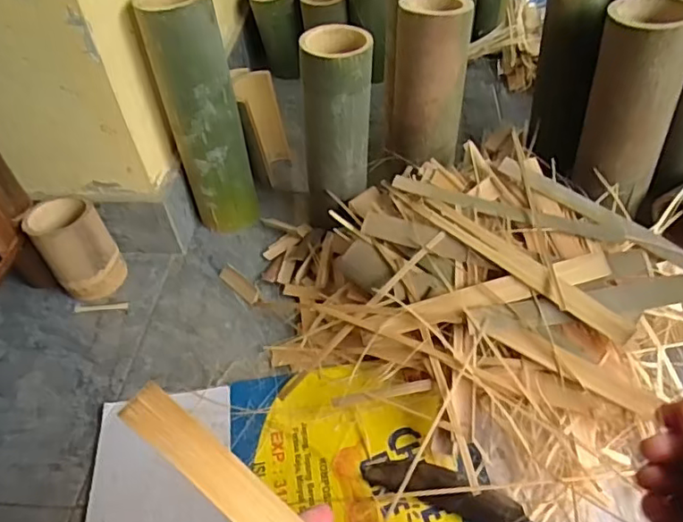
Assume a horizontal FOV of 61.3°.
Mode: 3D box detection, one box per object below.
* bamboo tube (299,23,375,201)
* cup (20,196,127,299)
[{"bbox_3d":[-0.001,-0.183,0.734,0.087,0.203,0.079,0,47,6],"label":"bamboo tube"},{"bbox_3d":[-0.351,-0.015,0.773,0.087,0.125,0.075,-30,50,-21],"label":"cup"}]

